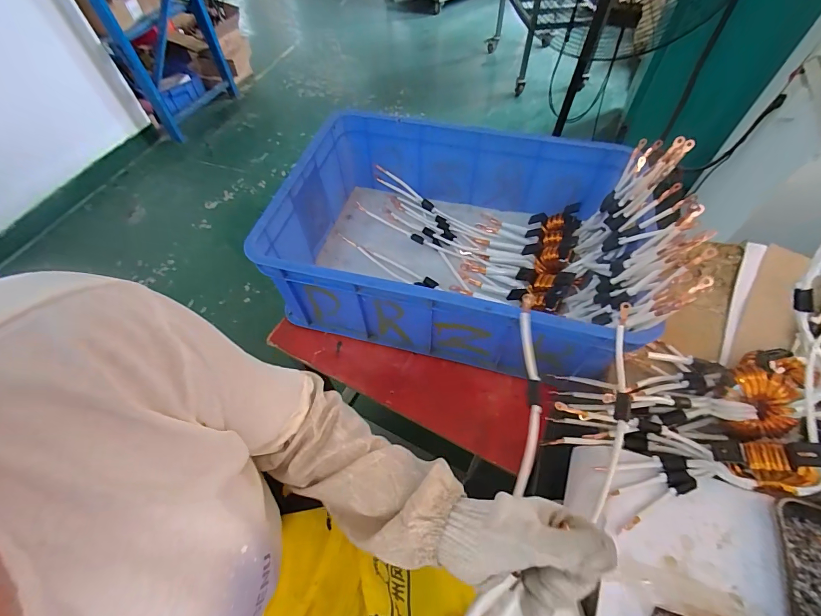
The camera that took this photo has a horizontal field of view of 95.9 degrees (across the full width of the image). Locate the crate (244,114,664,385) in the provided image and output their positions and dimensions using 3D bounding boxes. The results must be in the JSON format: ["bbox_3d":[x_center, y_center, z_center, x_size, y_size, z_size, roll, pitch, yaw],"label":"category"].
[{"bbox_3d":[0.069,-0.131,0.686,0.554,0.203,0.409,11,58,9],"label":"crate"}]

